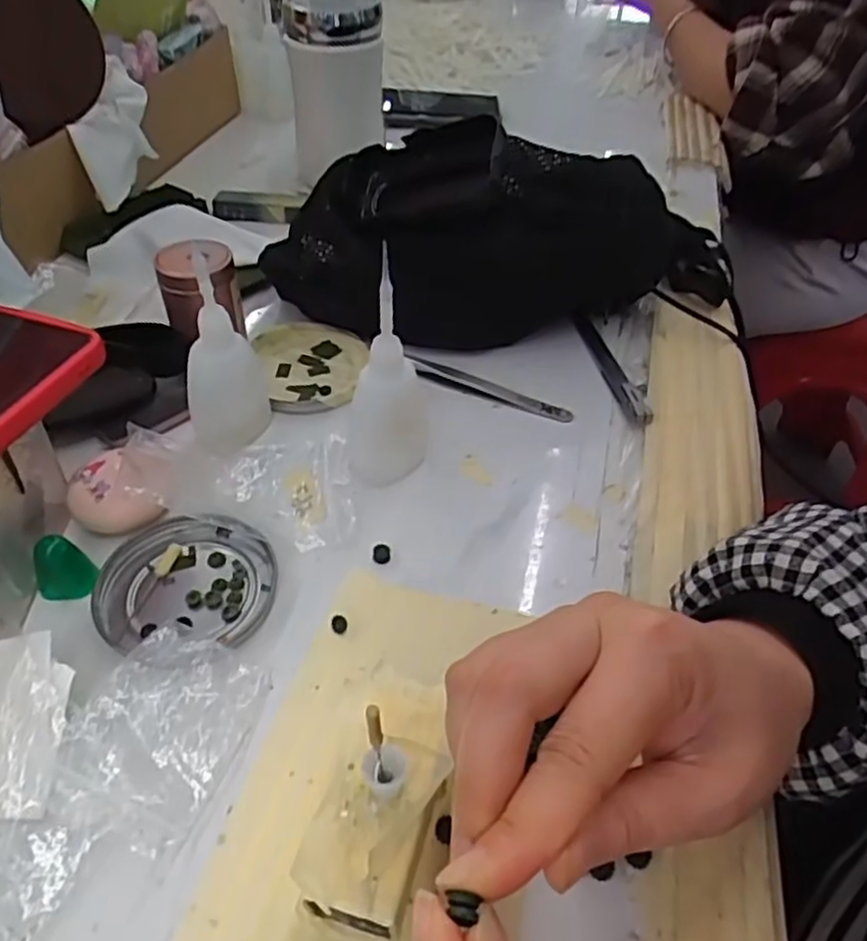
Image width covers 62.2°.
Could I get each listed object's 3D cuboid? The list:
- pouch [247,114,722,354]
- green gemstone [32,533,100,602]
[{"bbox_3d":[0.056,-0.143,0.451,0.322,0.119,0.077,0,46,-4],"label":"pouch"},{"bbox_3d":[-0.167,0.043,0.323,0.023,0.025,0.016,-33,56,-30],"label":"green gemstone"}]

